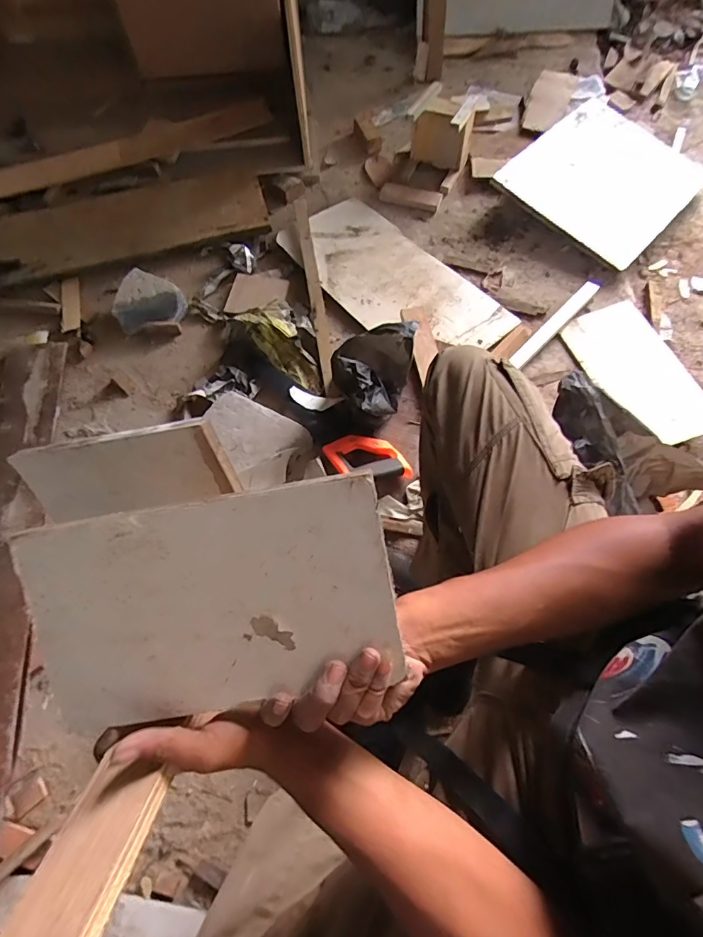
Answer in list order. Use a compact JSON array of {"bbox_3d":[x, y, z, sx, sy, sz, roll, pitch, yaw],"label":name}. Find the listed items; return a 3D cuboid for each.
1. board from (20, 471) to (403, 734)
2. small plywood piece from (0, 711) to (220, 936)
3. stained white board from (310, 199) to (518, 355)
[{"bbox_3d":[-0.097,0.093,0.313,0.248,0.008,0.146,-11,100,3],"label":"board"},{"bbox_3d":[-0.160,0.239,0.268,0.055,0.016,0.124,-2,33,17],"label":"small plywood piece"},{"bbox_3d":[0.098,-0.424,1.044,0.249,0.014,0.516,-41,71,-15],"label":"stained white board"}]

